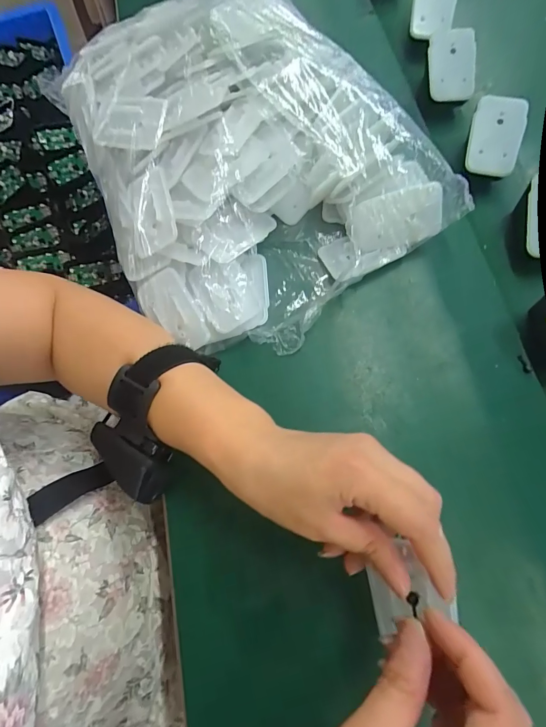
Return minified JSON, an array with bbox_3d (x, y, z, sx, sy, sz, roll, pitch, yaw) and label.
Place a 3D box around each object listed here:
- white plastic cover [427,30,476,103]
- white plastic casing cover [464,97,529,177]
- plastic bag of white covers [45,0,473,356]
[{"bbox_3d":[0.175,-0.289,0.357,0.041,0.012,0.058,-3,107,6],"label":"white plastic cover"},{"bbox_3d":[0.197,-0.201,0.325,0.046,0.007,0.064,12,98,-1],"label":"white plastic casing cover"},{"bbox_3d":[-0.044,-0.175,0.302,0.242,0.093,0.329,-36,74,-9],"label":"plastic bag of white covers"}]

